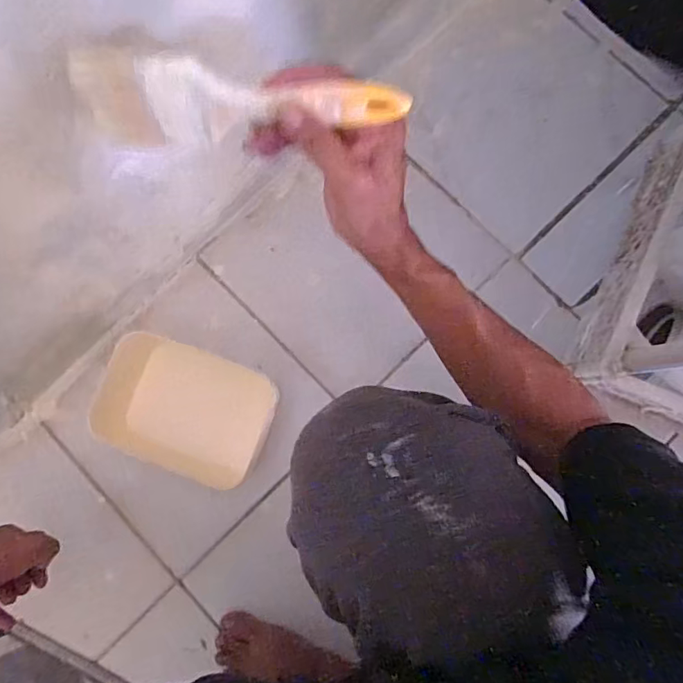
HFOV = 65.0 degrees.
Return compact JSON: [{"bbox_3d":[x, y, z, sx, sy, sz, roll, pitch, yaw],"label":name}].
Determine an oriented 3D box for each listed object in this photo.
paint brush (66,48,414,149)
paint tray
[{"bbox_3d":[-0.067,-0.145,0.339,0.202,0.063,0.018,7,57,2],"label":"paint brush"},{"bbox_3d":[-0.194,0.083,0.660,0.212,0.058,0.148,21,85,5],"label":"paint tray"}]

